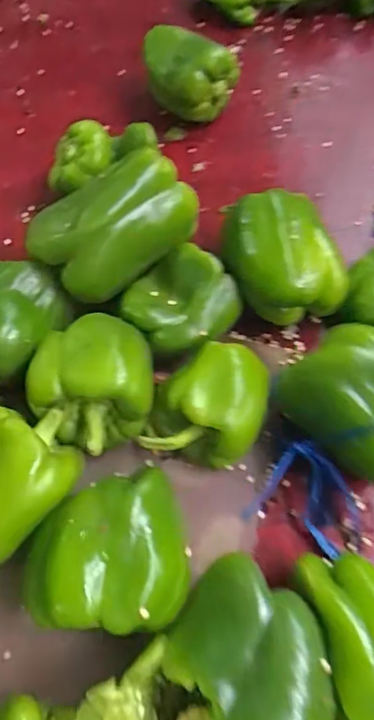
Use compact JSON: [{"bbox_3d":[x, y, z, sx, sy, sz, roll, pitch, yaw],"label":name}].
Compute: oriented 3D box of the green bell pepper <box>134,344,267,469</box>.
[{"bbox_3d":[0.013,0.035,0.340,0.072,0.072,0.082,13,63,5],"label":"green bell pepper"}]

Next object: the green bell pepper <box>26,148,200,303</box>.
[{"bbox_3d":[-0.054,-0.101,0.371,0.119,0.065,0.061,-27,66,-14],"label":"green bell pepper"}]

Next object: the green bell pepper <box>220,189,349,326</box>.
[{"bbox_3d":[0.074,-0.074,0.390,0.097,0.085,0.076,8,63,2],"label":"green bell pepper"}]

